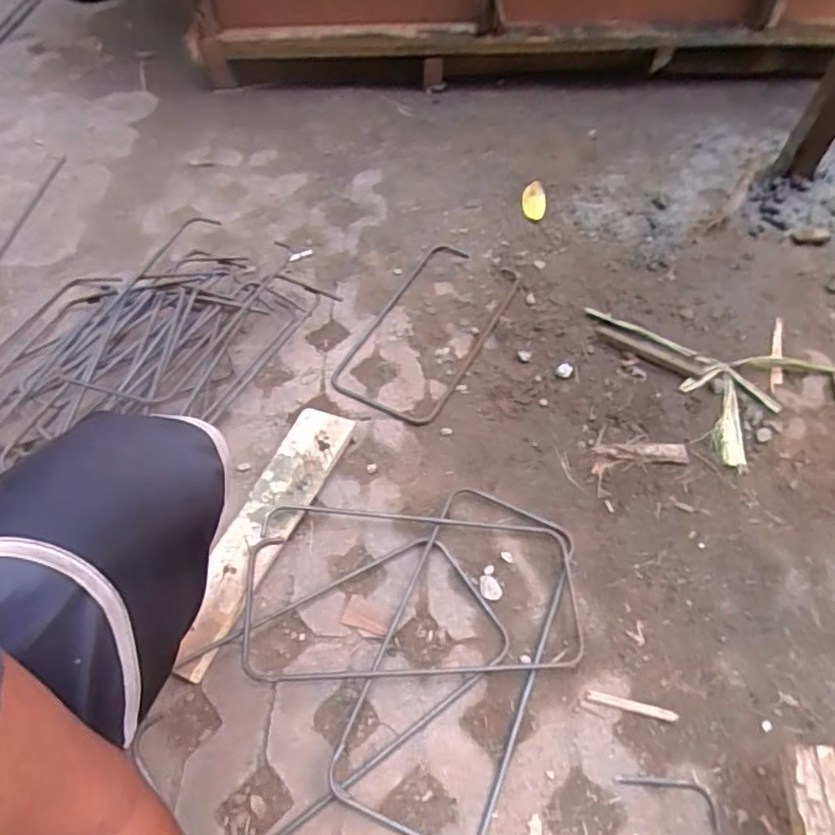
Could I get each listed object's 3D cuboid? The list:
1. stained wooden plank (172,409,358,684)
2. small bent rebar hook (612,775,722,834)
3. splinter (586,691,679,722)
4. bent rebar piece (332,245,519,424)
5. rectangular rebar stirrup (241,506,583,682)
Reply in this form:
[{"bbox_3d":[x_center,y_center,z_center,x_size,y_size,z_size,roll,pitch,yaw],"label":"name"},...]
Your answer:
[{"bbox_3d":[-0.183,0.132,0.725,0.069,0.031,0.343,19,57,14],"label":"stained wooden plank"},{"bbox_3d":[0.237,0.350,0.575,0.098,0.004,0.032,21,58,15],"label":"small bent rebar hook"},{"bbox_3d":[0.217,0.292,0.619,0.087,0.005,0.010,13,56,10],"label":"splinter"},{"bbox_3d":[0.023,-0.140,0.938,0.172,0.011,0.345,23,58,17],"label":"bent rebar piece"},{"bbox_3d":[-0.006,0.187,0.672,0.361,0.018,0.188,0,56,-2],"label":"rectangular rebar stirrup"}]

